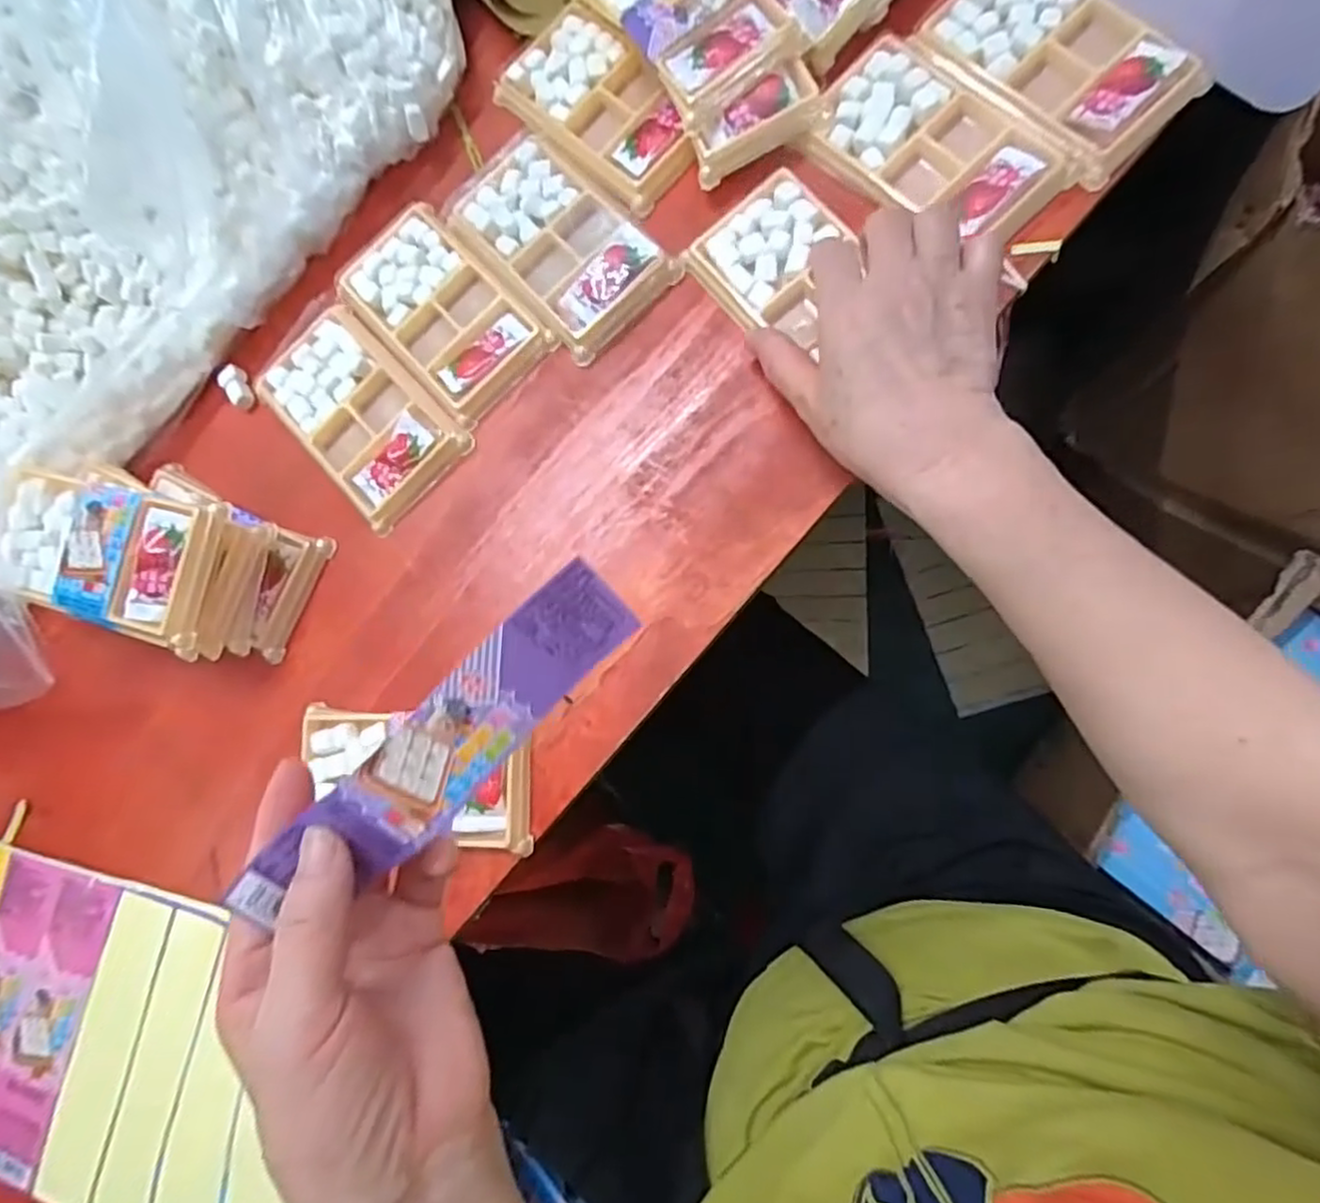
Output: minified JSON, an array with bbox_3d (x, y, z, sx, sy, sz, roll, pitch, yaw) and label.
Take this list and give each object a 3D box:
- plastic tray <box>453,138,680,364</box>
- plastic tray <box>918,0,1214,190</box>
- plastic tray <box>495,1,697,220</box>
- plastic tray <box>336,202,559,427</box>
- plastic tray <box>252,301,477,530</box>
[{"bbox_3d":[-0.063,-0.213,0.404,0.075,0.012,0.140,-42,77,2],"label":"plastic tray"},{"bbox_3d":[0.206,-0.287,0.363,0.075,0.011,0.135,-44,77,2],"label":"plastic tray"},{"bbox_3d":[-0.034,-0.298,0.414,0.073,0.017,0.136,-45,77,2],"label":"plastic tray"},{"bbox_3d":[-0.135,-0.176,0.412,0.078,0.011,0.140,-43,77,2],"label":"plastic tray"},{"bbox_3d":[-0.181,-0.114,0.414,0.081,0.012,0.132,-46,77,2],"label":"plastic tray"}]

